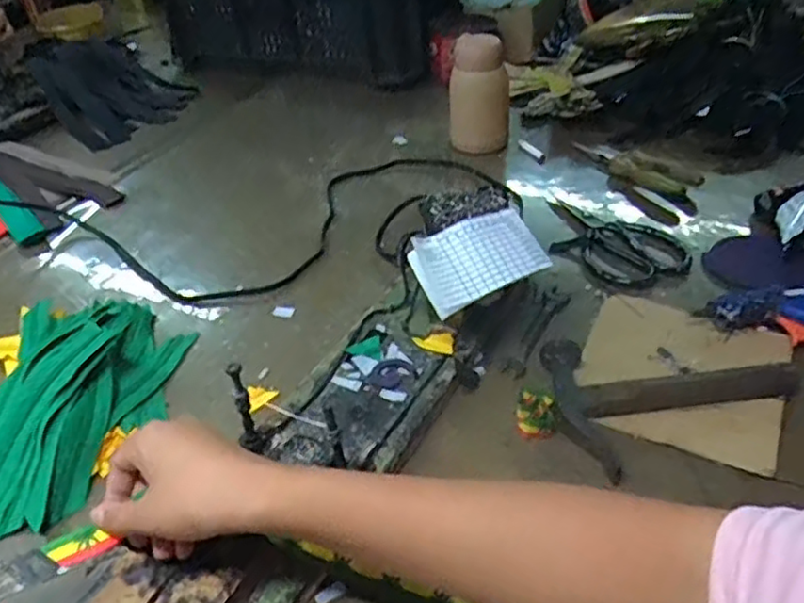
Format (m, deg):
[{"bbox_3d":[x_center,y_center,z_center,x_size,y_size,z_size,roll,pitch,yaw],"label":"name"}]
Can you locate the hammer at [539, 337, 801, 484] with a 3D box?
[{"bbox_3d":[0.205,0.067,0.505,0.179,0.023,0.108,-6,38,-1],"label":"hammer"}]

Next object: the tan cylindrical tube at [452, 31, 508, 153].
[{"bbox_3d":[0.097,-0.258,0.844,0.075,0.132,0.082,1,38,8],"label":"tan cylindrical tube"}]

